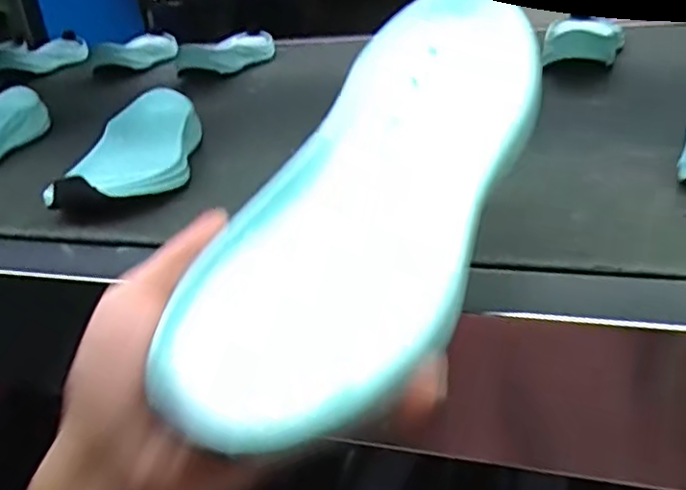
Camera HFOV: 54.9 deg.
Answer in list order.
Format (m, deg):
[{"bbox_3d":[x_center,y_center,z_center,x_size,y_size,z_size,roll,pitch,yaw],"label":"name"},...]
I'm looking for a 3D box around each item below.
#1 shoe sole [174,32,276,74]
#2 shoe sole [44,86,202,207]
[{"bbox_3d":[-0.153,-0.272,0.929,0.066,0.038,0.209,3,28,18],"label":"shoe sole"},{"bbox_3d":[-0.160,-0.077,0.531,0.075,0.052,0.208,-5,26,3],"label":"shoe sole"}]

